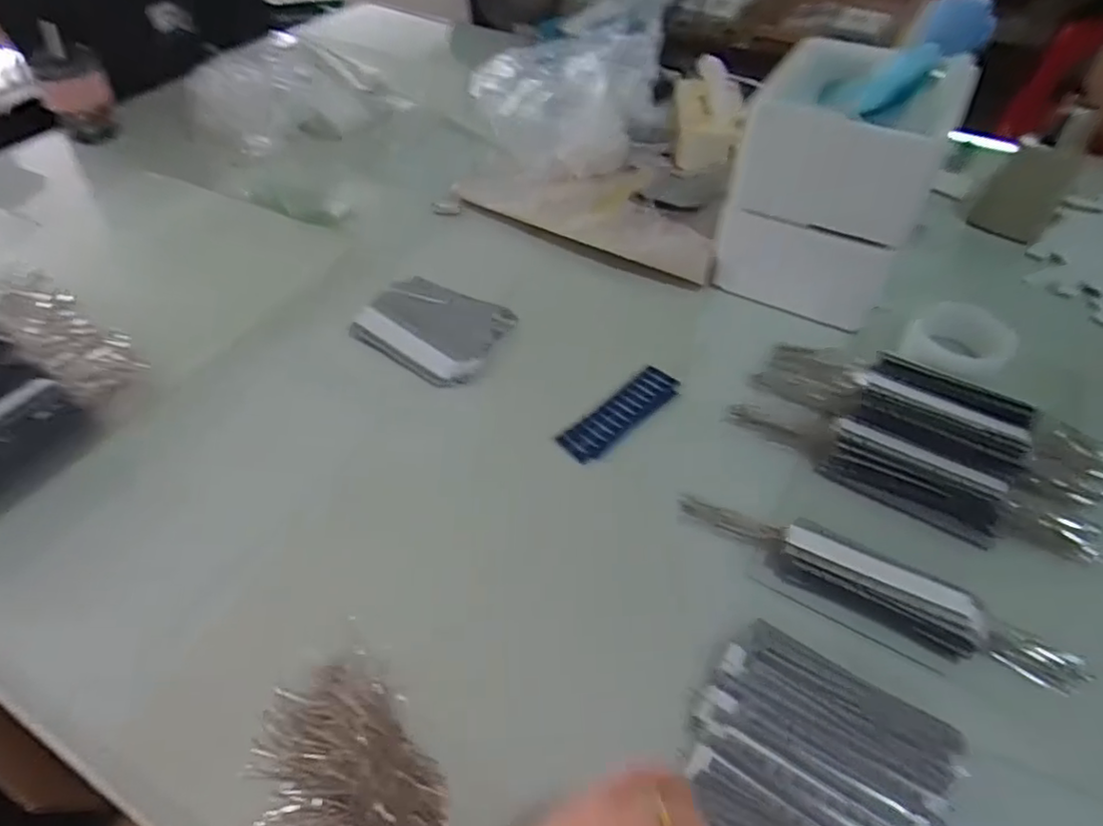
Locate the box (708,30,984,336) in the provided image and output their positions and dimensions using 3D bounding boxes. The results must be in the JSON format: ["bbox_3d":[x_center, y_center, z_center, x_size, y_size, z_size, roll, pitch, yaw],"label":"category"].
[{"bbox_3d":[0.284,-0.239,0.670,0.164,0.196,0.191,22,52,17],"label":"box"}]

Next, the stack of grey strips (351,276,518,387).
[{"bbox_3d":[-0.119,-0.088,0.668,0.132,0.011,0.111,26,58,10],"label":"stack of grey strips"}]

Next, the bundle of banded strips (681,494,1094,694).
[{"bbox_3d":[0.232,0.122,0.476,0.284,0.030,0.048,24,53,18],"label":"bundle of banded strips"}]

